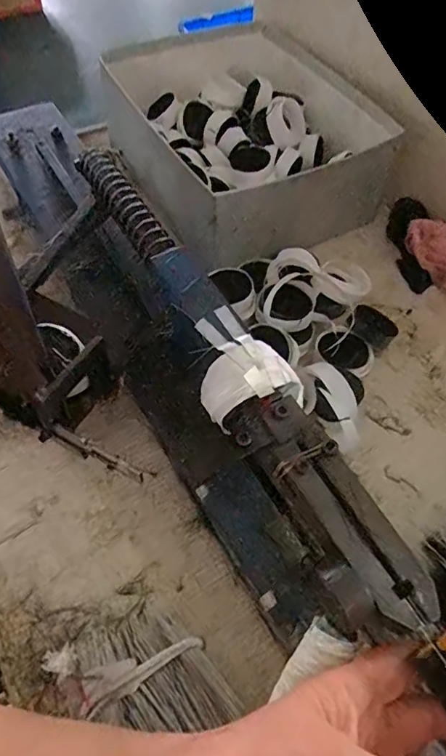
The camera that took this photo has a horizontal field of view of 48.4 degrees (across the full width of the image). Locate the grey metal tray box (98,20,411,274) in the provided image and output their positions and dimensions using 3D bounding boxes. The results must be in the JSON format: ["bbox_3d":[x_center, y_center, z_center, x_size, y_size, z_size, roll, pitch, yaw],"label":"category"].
[{"bbox_3d":[0.028,-0.311,0.629,0.275,0.109,0.337,-22,61,-17],"label":"grey metal tray box"}]

